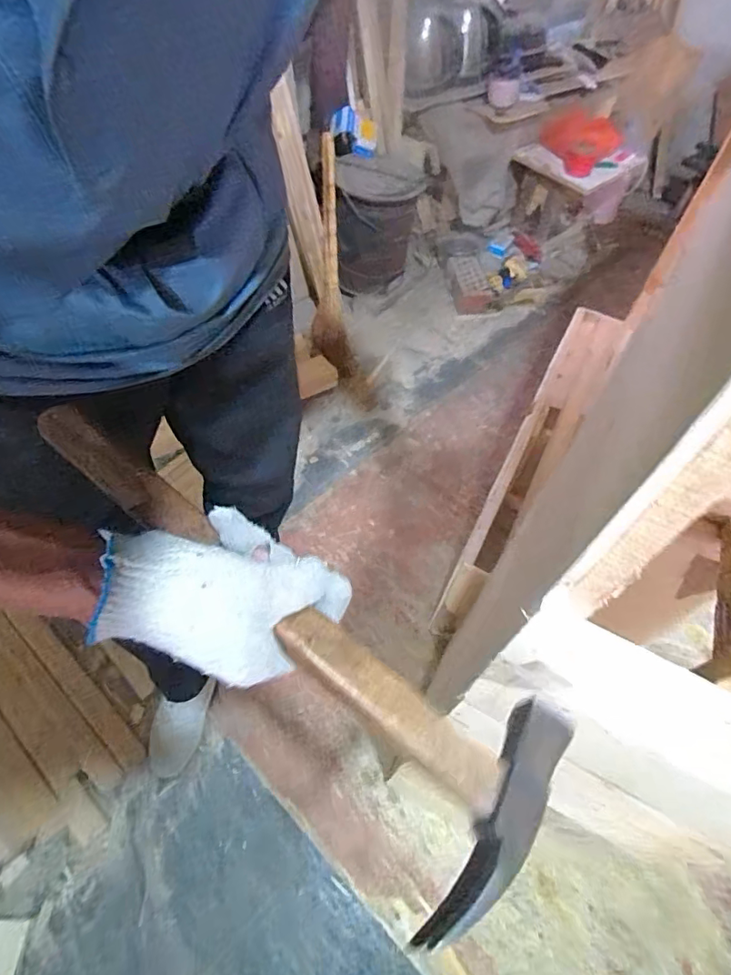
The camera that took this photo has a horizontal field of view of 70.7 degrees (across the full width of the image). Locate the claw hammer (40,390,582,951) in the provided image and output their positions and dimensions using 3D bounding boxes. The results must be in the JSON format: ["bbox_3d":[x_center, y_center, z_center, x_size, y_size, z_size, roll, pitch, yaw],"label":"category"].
[{"bbox_3d":[-0.058,0.070,0.301,0.376,0.040,0.128,38,64,8],"label":"claw hammer"}]

